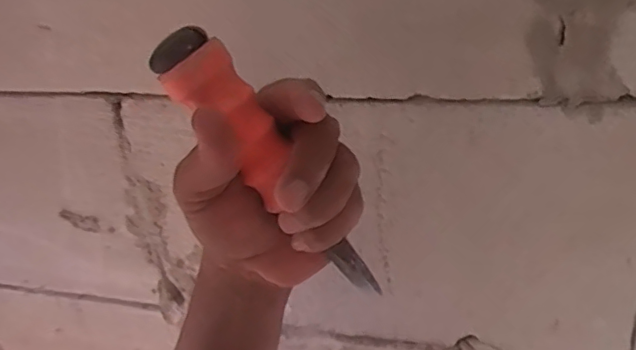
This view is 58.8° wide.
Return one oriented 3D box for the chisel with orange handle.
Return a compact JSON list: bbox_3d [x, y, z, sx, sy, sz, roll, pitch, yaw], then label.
[{"bbox_3d":[-0.020,0.002,0.283,0.027,0.166,0.024,-29,26,18],"label":"chisel with orange handle"}]

